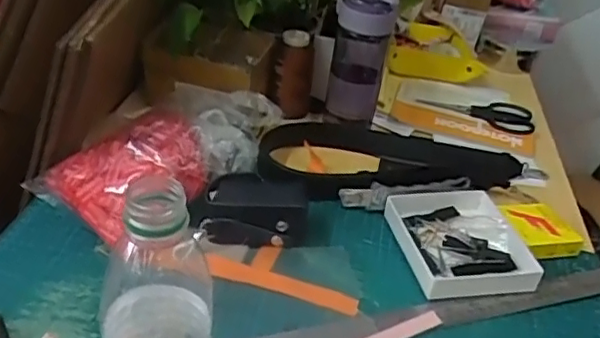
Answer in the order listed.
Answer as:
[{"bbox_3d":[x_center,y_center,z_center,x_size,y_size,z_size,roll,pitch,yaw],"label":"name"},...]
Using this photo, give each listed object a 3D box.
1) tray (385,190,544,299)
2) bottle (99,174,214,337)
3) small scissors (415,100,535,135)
[{"bbox_3d":[0.162,0.071,0.622,0.120,0.024,0.142,-2,36,-14],"label":"tray"},{"bbox_3d":[-0.084,0.102,0.363,0.061,0.221,0.067,-4,36,-16],"label":"bottle"},{"bbox_3d":[0.257,-0.088,0.879,0.161,0.010,0.068,18,36,14],"label":"small scissors"}]

